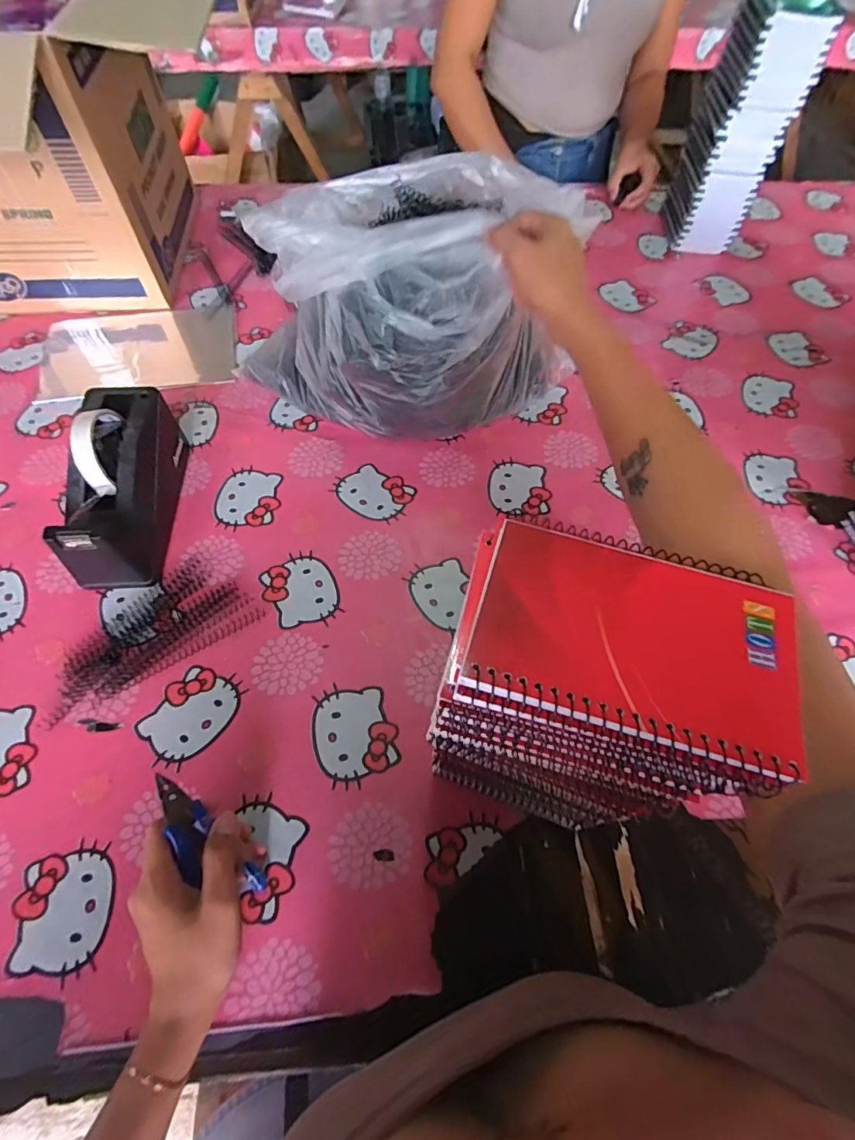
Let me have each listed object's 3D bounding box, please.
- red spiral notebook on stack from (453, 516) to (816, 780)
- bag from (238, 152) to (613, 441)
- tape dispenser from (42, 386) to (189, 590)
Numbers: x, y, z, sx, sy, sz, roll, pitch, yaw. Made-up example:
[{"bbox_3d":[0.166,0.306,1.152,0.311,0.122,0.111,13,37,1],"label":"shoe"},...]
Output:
[{"bbox_3d":[0.084,0.028,0.207,0.127,0.006,0.085,14,62,6],"label":"red spiral notebook on stack"},{"bbox_3d":[-0.017,-0.329,0.574,0.308,0.213,0.291,34,65,16],"label":"bag"},{"bbox_3d":[-0.318,-0.086,0.515,0.073,0.111,0.205,-2,61,-3],"label":"tape dispenser"}]

